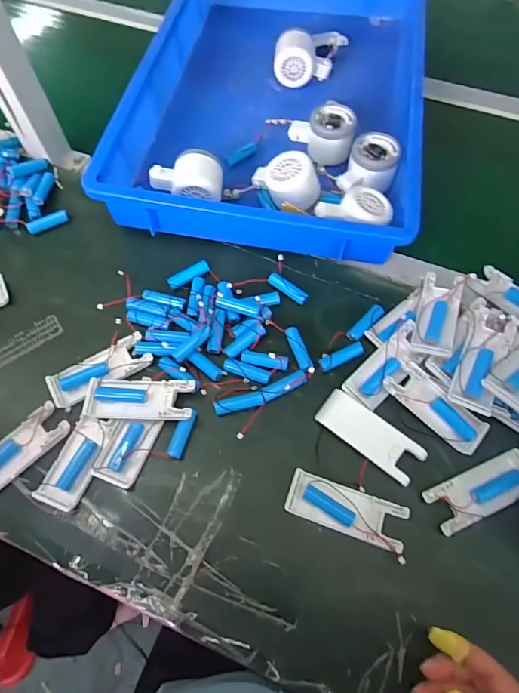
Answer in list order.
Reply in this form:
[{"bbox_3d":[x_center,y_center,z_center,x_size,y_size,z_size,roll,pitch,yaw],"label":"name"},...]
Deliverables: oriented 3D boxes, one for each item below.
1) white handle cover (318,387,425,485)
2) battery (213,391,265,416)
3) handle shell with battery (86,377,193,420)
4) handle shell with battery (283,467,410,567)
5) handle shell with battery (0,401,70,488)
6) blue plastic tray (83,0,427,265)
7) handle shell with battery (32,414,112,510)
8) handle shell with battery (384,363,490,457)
[{"bbox_3d":[0.108,0.085,0.413,0.106,0.010,0.040,37,71,15],"label":"white handle cover"},{"bbox_3d":[-0.021,0.059,0.438,0.052,0.011,0.015,-13,66,-5],"label":"battery"},{"bbox_3d":[-0.121,0.054,0.431,0.106,0.021,0.040,2,65,1],"label":"handle shell with battery"},{"bbox_3d":[0.080,0.151,0.390,0.108,0.013,0.041,19,67,9],"label":"handle shell with battery"},{"bbox_3d":[-0.239,0.104,0.412,0.038,0.014,0.106,41,72,17],"label":"handle shell with battery"},{"bbox_3d":[0.033,-0.370,0.599,0.361,0.081,0.548,9,66,4],"label":"blue plastic tray"},{"bbox_3d":[-0.179,0.111,0.411,0.041,0.012,0.088,19,67,9],"label":"handle shell with battery"},{"bbox_3d":[0.177,0.059,0.422,0.104,0.015,0.041,38,71,16],"label":"handle shell with battery"}]

